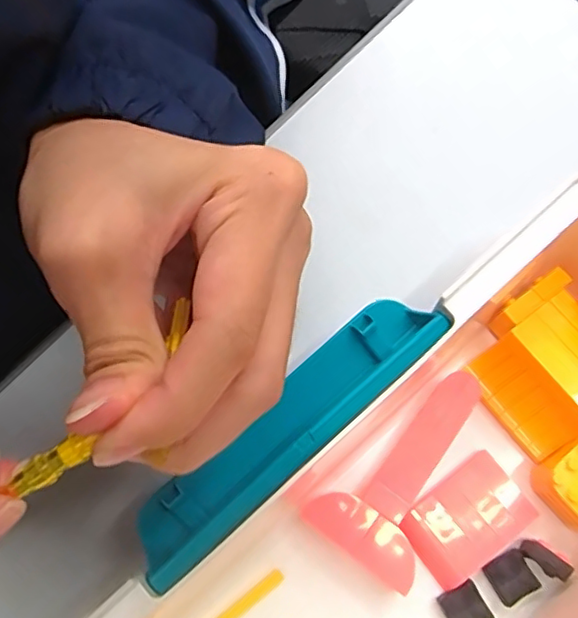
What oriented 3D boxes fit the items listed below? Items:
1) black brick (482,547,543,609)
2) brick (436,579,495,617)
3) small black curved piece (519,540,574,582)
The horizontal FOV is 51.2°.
[{"bbox_3d":[0.086,0.103,0.233,0.015,0.009,0.017,-32,75,-8],"label":"black brick"},{"bbox_3d":[0.067,0.114,0.230,0.016,0.008,0.016,-31,75,-7],"label":"brick"},{"bbox_3d":[0.097,0.096,0.231,0.017,0.013,0.006,36,77,11],"label":"small black curved piece"}]

